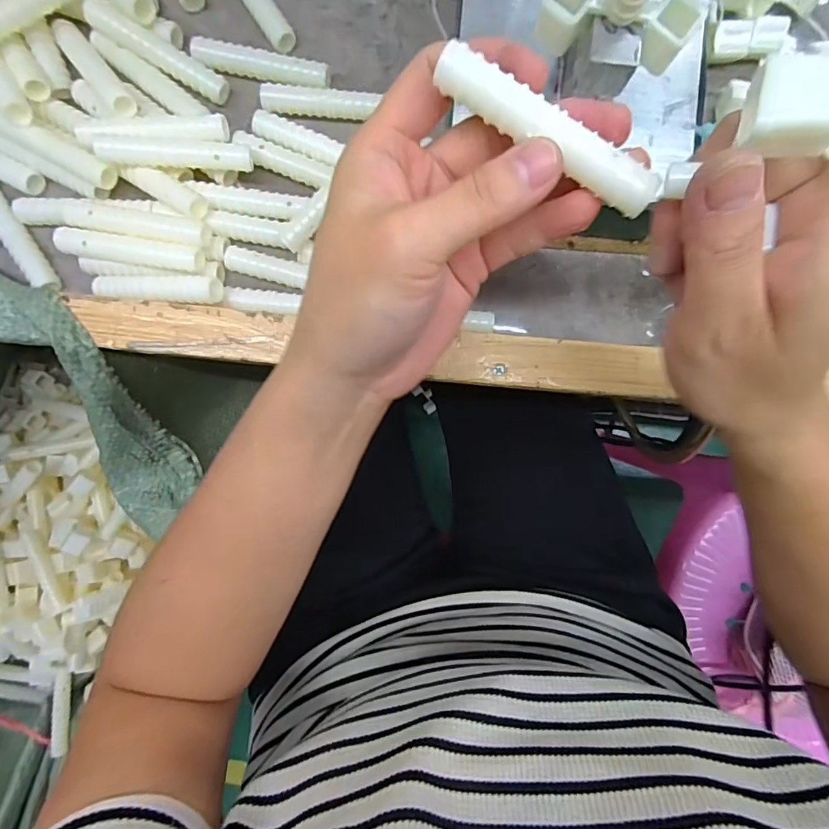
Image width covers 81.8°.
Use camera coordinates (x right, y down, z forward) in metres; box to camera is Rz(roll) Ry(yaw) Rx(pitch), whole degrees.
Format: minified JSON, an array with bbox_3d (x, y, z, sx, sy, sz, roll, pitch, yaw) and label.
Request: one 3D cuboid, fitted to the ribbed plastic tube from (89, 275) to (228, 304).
[{"bbox_3d":[-0.145,-0.071,0.266,0.077,0.015,0.015,4,90,0],"label":"ribbed plastic tube"}]

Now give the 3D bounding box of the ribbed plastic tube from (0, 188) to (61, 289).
[{"bbox_3d":[-0.234,-0.107,0.278,0.013,0.008,0.079,-32,90,0],"label":"ribbed plastic tube"}]

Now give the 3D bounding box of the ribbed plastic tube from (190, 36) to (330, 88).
[{"bbox_3d":[-0.089,-0.204,0.281,0.080,0.012,0.017,11,90,0],"label":"ribbed plastic tube"}]

